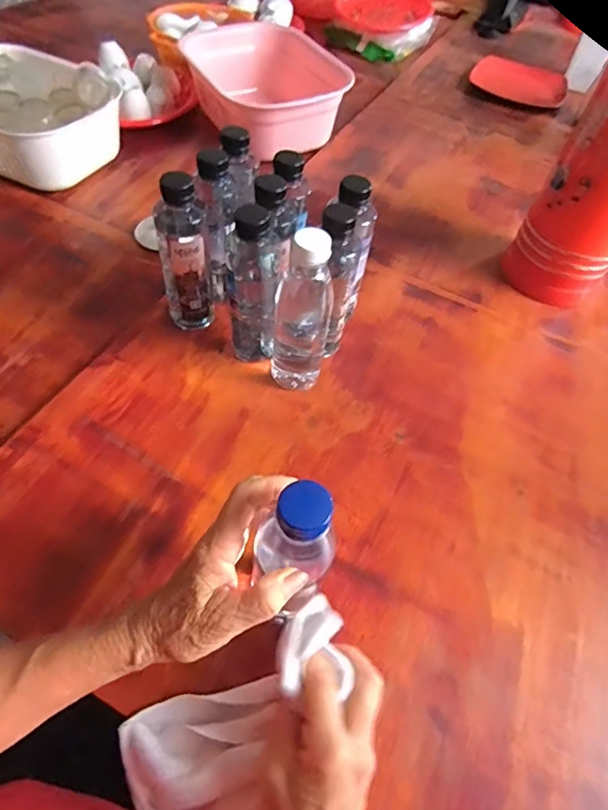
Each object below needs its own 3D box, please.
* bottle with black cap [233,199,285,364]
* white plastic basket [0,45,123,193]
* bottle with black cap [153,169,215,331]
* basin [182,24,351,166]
[{"bbox_3d":[-0.050,-0.117,0.505,0.053,0.176,0.060,0,56,-5],"label":"bottle with black cap"},{"bbox_3d":[-0.439,-0.452,0.770,0.278,0.104,0.217,23,57,11],"label":"white plastic basket"},{"bbox_3d":[-0.130,-0.153,0.535,0.051,0.187,0.054,-12,57,-13],"label":"bottle with black cap"},{"bbox_3d":[-0.073,-0.567,0.876,0.208,0.102,0.293,-20,60,-18],"label":"basin"}]

